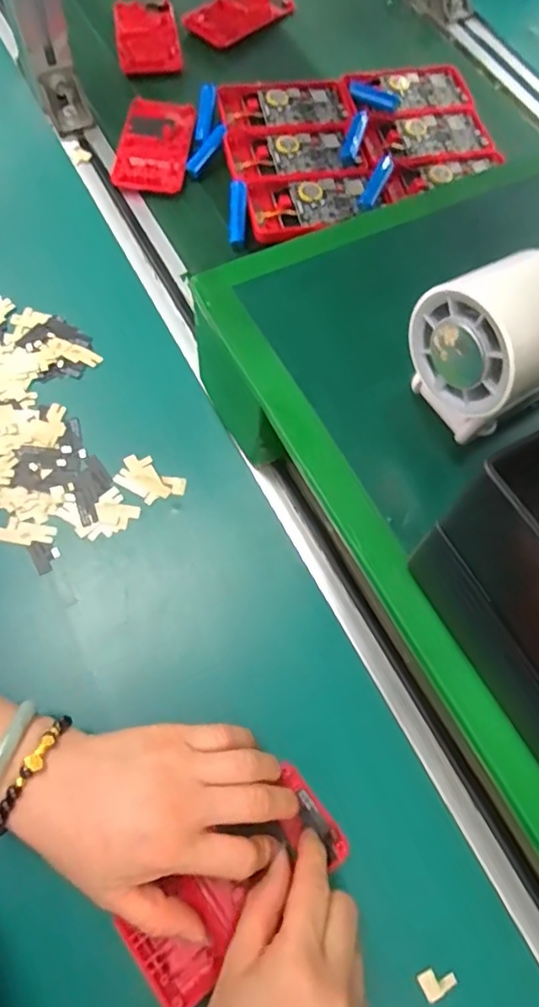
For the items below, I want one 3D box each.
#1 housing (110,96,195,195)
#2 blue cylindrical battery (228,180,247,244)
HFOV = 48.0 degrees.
[{"bbox_3d":[-0.105,-0.333,0.559,0.064,0.011,0.114,6,66,-1],"label":"housing"},{"bbox_3d":[-0.027,-0.250,0.522,0.014,0.013,0.047,2,98,0],"label":"blue cylindrical battery"}]

